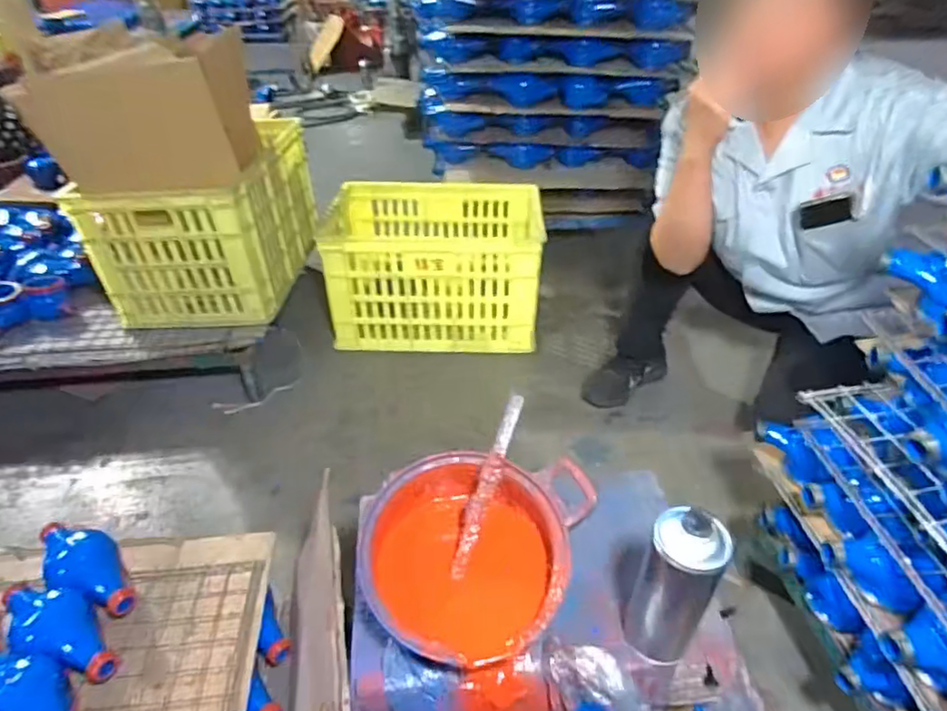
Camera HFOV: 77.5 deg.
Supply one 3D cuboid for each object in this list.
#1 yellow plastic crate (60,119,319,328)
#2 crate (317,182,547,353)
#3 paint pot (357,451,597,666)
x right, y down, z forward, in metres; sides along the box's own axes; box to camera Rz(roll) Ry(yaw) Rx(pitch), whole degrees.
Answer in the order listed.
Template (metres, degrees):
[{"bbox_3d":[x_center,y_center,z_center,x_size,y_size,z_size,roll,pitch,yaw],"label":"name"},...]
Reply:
[{"bbox_3d":[-0.607,-0.321,1.389,0.343,0.292,0.471,1,37,1],"label":"yellow plastic crate"},{"bbox_3d":[-0.096,-0.238,1.509,0.507,0.283,0.355,2,37,3],"label":"crate"},{"bbox_3d":[-0.007,0.194,0.586,0.201,0.081,0.202,0,37,0],"label":"paint pot"}]

